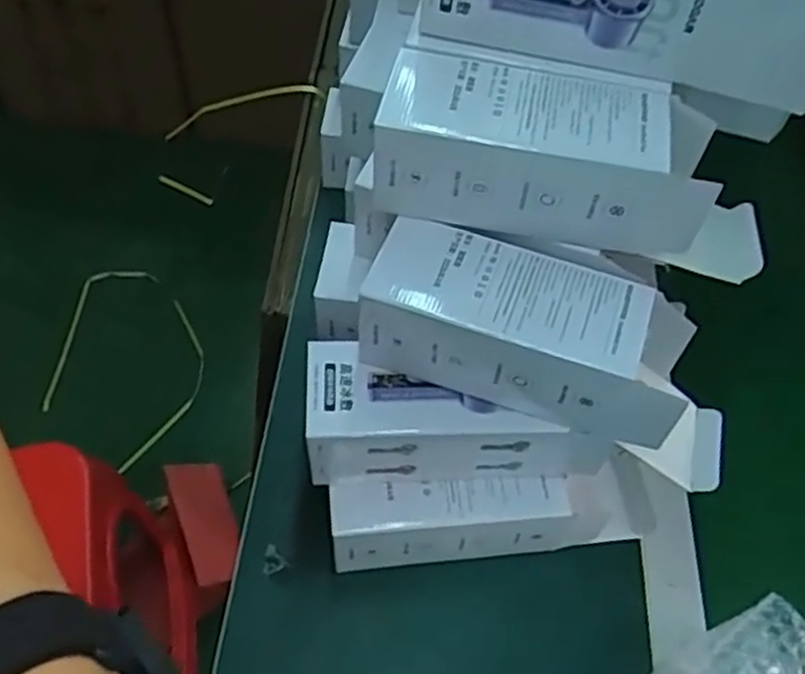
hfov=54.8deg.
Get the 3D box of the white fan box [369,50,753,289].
[{"bbox_3d":[0.104,-0.107,0.468,0.238,0.076,0.085,11,54,4],"label":"white fan box"}]

